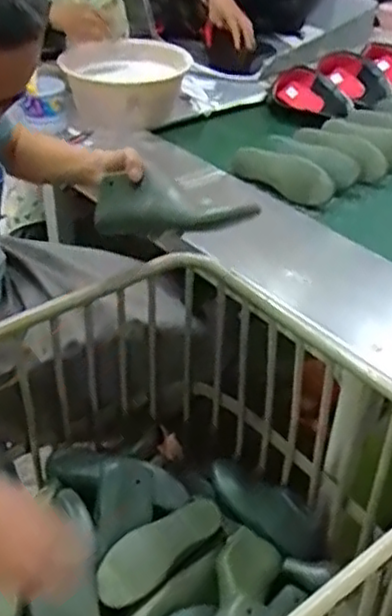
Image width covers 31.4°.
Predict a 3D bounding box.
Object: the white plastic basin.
[{"bbox_3d":[-0.155,-0.514,1.599,0.288,0.142,0.274,1,37,-1],"label":"white plastic basin"}]

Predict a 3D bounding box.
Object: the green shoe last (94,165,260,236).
[{"bbox_3d":[-0.033,-0.149,1.015,0.237,0.107,0.069,6,37,5],"label":"green shoe last"}]

